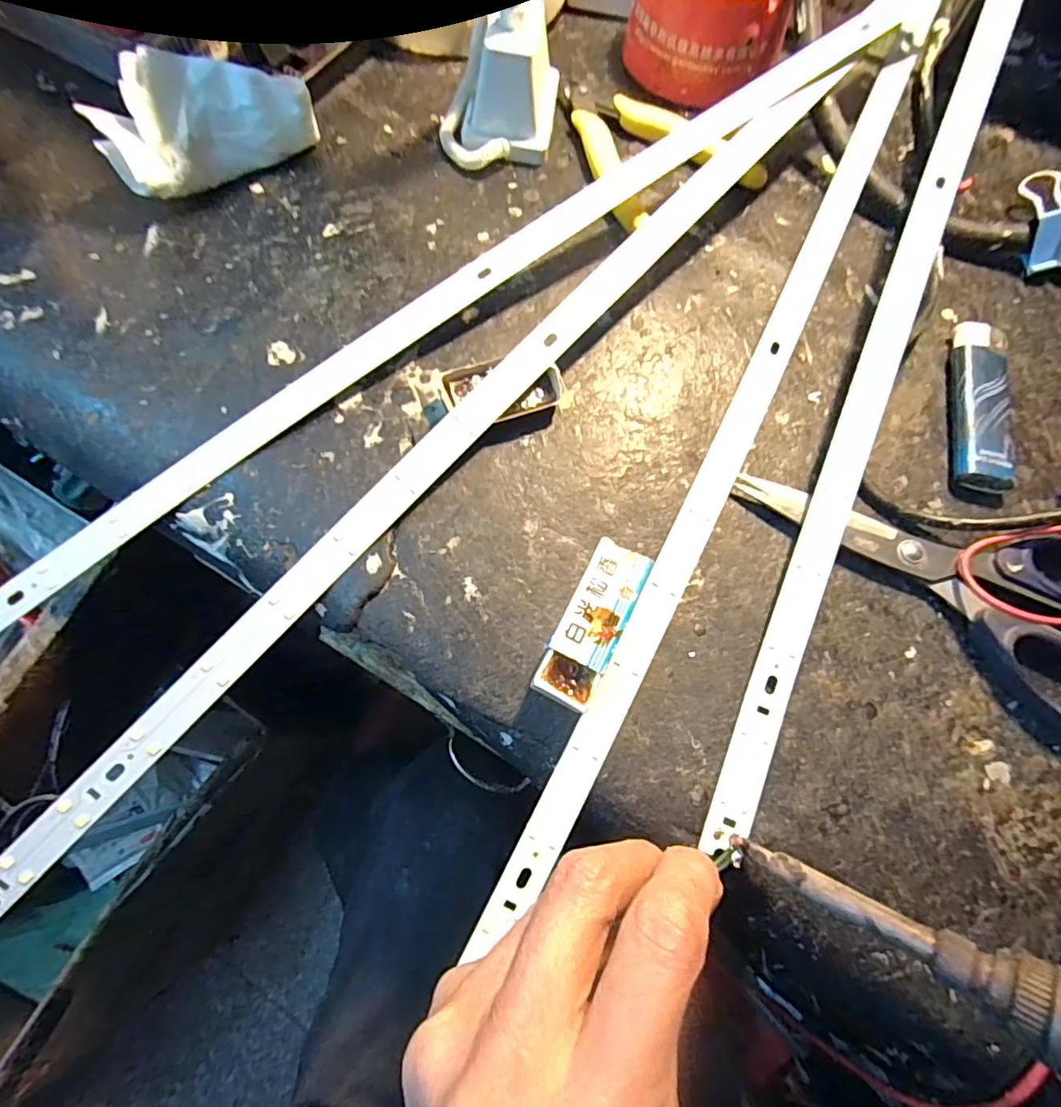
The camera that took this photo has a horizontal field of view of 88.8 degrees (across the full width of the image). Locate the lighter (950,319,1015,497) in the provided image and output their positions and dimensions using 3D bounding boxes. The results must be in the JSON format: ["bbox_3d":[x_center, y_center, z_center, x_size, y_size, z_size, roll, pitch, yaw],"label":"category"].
[{"bbox_3d":[0.200,-0.067,0.242,0.022,0.013,0.083,14,73,3],"label":"lighter"}]

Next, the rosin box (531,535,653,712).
[{"bbox_3d":[0.022,0.027,0.201,0.021,0.020,0.060,26,74,6],"label":"rosin box"}]

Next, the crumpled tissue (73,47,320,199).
[{"bbox_3d":[-0.151,-0.202,0.254,0.091,0.044,0.032,-36,77,-11],"label":"crumpled tissue"}]

